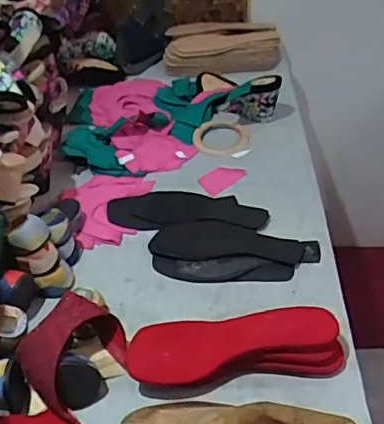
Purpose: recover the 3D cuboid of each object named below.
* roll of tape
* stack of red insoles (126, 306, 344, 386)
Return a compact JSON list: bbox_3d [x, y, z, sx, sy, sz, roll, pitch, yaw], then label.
[{"bbox_3d":[0.056,-0.146,1.039,0.099,0.020,0.109,4,40,13],"label":"roll of tape"},{"bbox_3d":[0.048,0.153,0.649,0.236,0.050,0.086,-8,39,-1],"label":"stack of red insoles"}]

